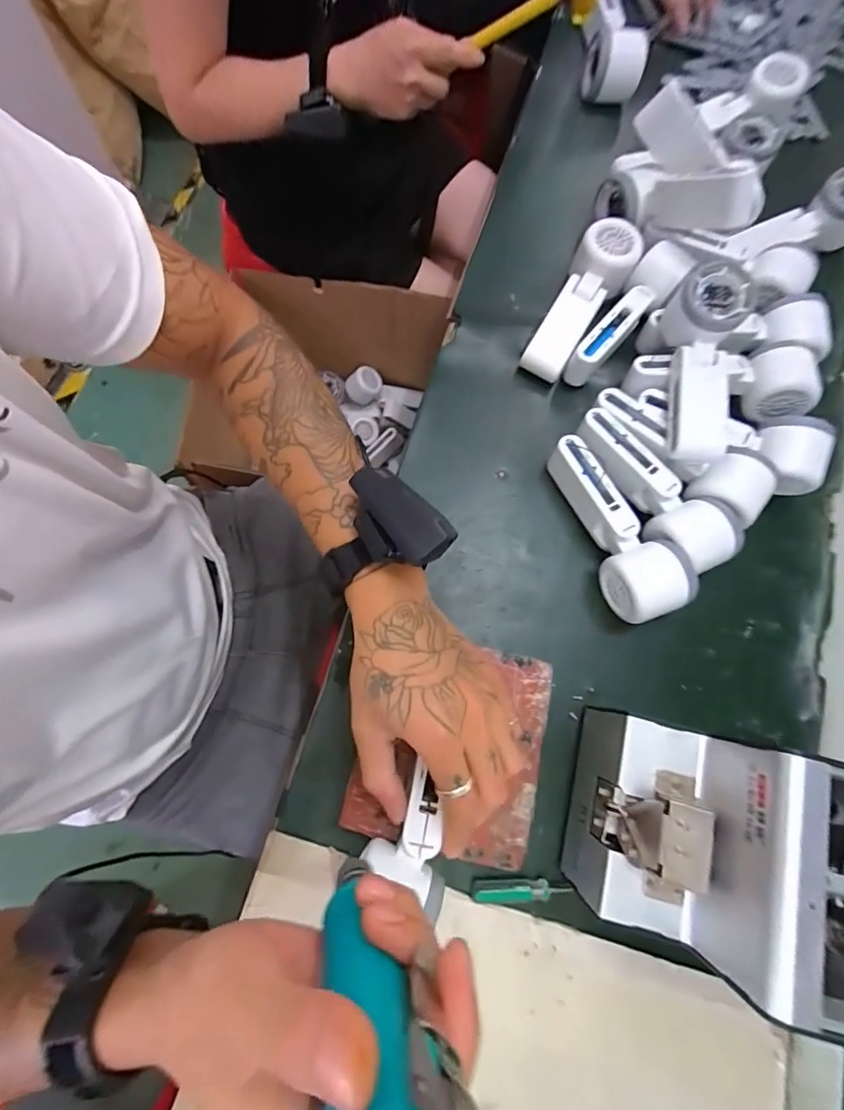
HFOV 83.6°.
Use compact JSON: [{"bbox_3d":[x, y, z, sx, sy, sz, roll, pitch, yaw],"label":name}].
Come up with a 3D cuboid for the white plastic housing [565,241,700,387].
[{"bbox_3d":[0.201,-0.229,0.467,0.042,0.070,0.157,36,76,7],"label":"white plastic housing"}]

